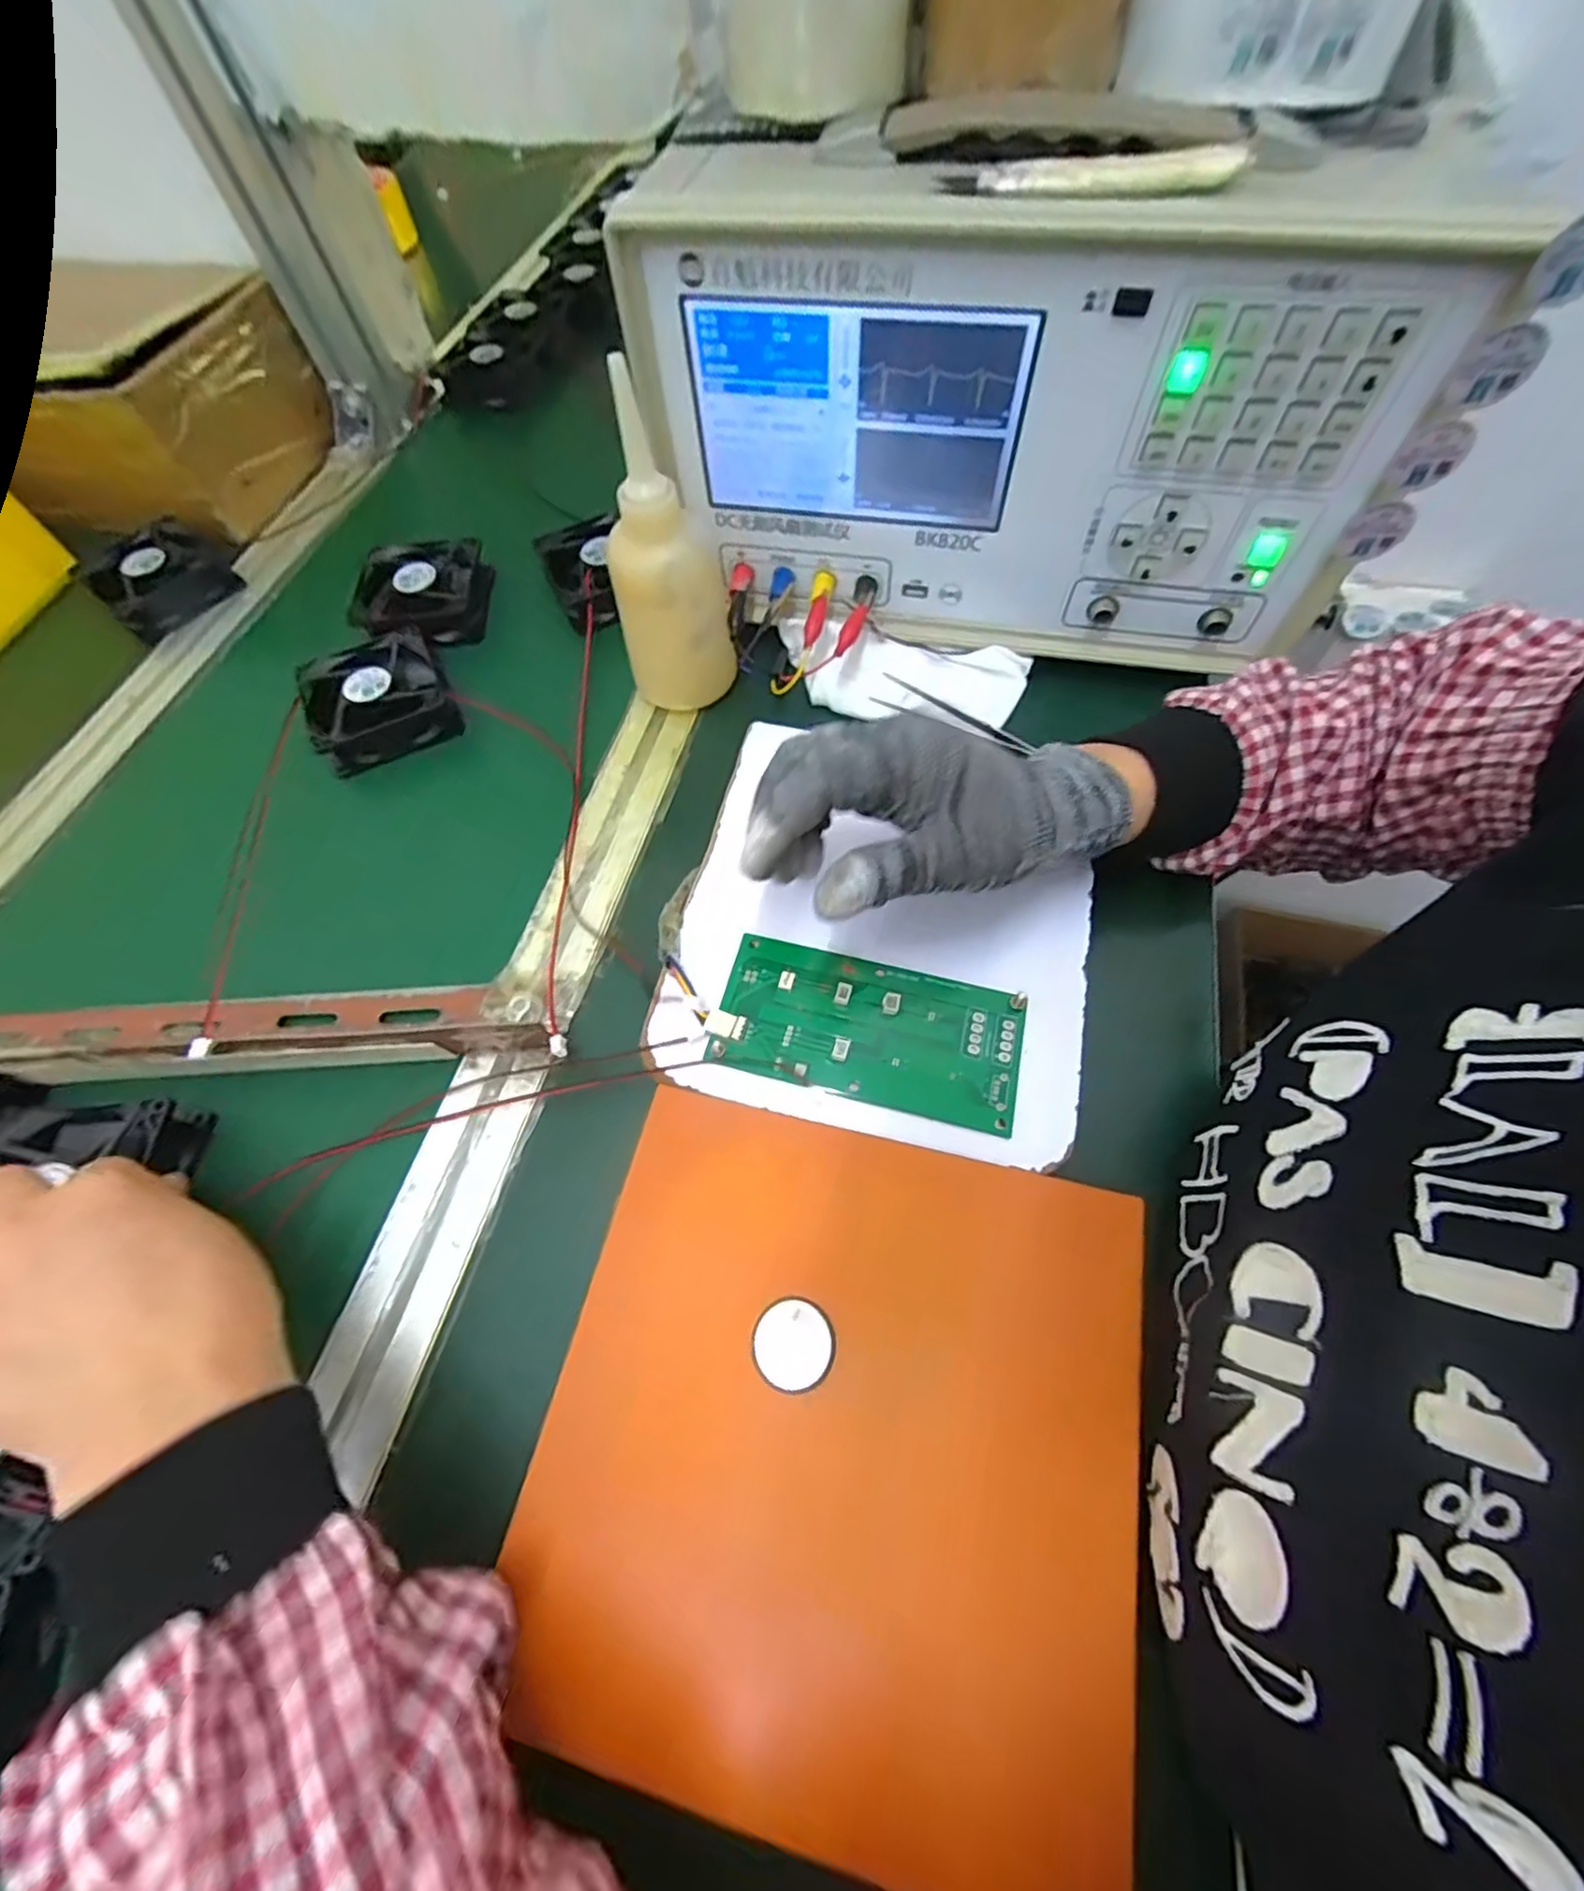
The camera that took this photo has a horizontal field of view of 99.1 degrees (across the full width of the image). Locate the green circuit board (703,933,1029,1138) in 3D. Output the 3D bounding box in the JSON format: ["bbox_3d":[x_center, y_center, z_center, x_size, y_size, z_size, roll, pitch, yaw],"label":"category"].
[{"bbox_3d":[0.034,0.036,0.302,0.133,0.008,0.063,12,65,8],"label":"green circuit board"}]

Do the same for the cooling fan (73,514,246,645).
[{"bbox_3d":[-0.446,-0.268,0.483,0.079,0.029,0.092,41,72,20],"label":"cooling fan"}]

